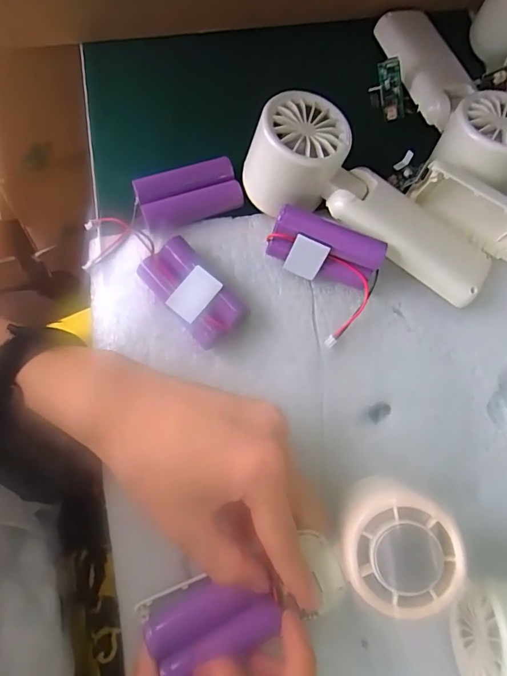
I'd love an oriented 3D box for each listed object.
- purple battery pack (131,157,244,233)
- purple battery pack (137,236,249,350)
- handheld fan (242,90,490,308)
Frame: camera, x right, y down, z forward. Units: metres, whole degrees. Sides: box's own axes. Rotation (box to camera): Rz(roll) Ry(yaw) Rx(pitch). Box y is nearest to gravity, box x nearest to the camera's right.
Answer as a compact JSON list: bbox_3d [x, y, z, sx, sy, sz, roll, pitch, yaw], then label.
[{"bbox_3d":[-0.042,-0.094,0.287,0.065,0.014,0.034,-19,79,-5],"label":"purple battery pack"},{"bbox_3d":[-0.037,-0.028,0.269,0.035,0.021,0.065,-42,82,-9],"label":"purple battery pack"},{"bbox_3d":[0.074,-0.084,0.268,0.160,0.051,0.060,30,79,5],"label":"handheld fan"}]

